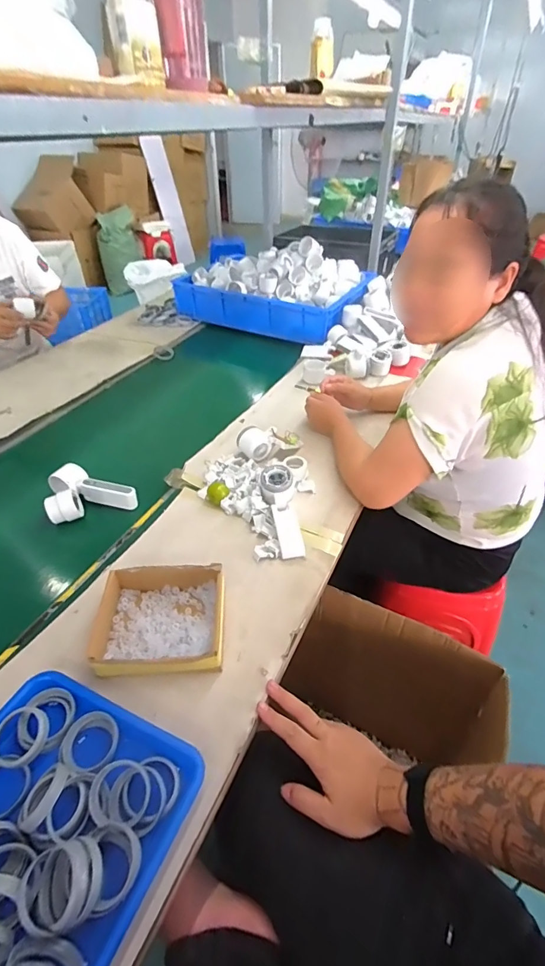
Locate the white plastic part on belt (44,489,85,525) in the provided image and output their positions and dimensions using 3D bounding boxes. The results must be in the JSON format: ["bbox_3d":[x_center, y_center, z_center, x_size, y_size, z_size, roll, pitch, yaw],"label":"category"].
[{"bbox_3d":[-0.360,0.041,0.745,0.058,0.040,0.039,-27,45,-26],"label":"white plastic part on belt"}]

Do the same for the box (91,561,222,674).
[{"bbox_3d":[-0.146,0.182,0.575,0.160,0.060,0.147,-3,40,0],"label":"box"}]

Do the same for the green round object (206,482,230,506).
[{"bbox_3d":[-0.098,0.020,0.775,0.039,0.032,0.043,-8,40,-7],"label":"green round object"}]

